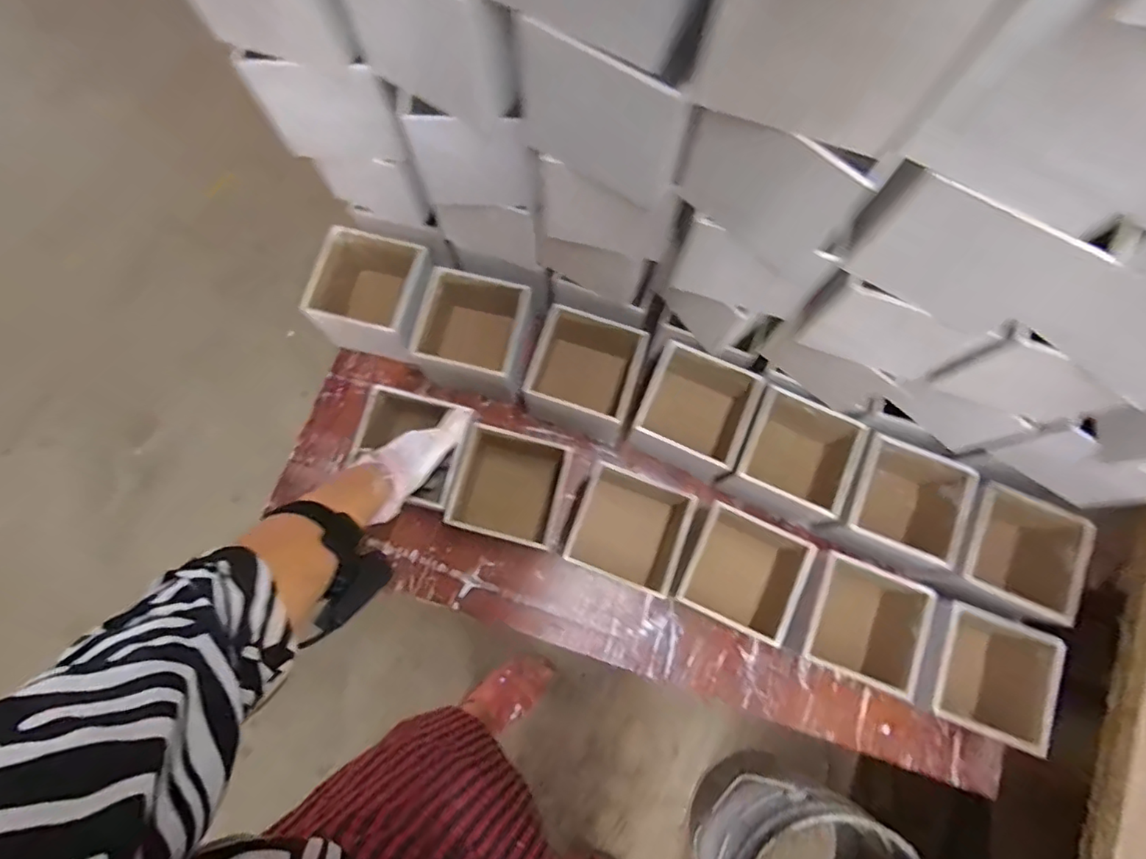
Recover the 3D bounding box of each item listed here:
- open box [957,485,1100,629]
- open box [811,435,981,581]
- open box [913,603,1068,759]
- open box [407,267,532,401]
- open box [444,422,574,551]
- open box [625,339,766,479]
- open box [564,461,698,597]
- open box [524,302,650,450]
[{"bbox_3d":[0.481,0.137,0.643,0.128,0.117,0.136,25,79,5],"label":"open box"},{"bbox_3d":[0.364,0.088,0.656,0.127,0.112,0.140,25,79,5],"label":"open box"},{"bbox_3d":[0.426,0.257,0.616,0.140,0.116,0.135,25,79,5],"label":"open box"},{"bbox_3d":[-0.119,-0.113,0.700,0.124,0.129,0.129,14,78,3],"label":"open box"},{"bbox_3d":[-0.073,0.060,0.647,0.124,0.084,0.119,15,78,3],"label":"open box"},{"bbox_3d":[0.139,-0.014,0.667,0.118,0.103,0.106,24,78,5],"label":"open box"},{"bbox_3d":[0.058,0.111,0.637,0.121,0.095,0.123,19,78,4],"label":"open box"},{"bbox_3d":[0.013,-0.056,0.687,0.125,0.122,0.124,16,78,3],"label":"open box"}]

